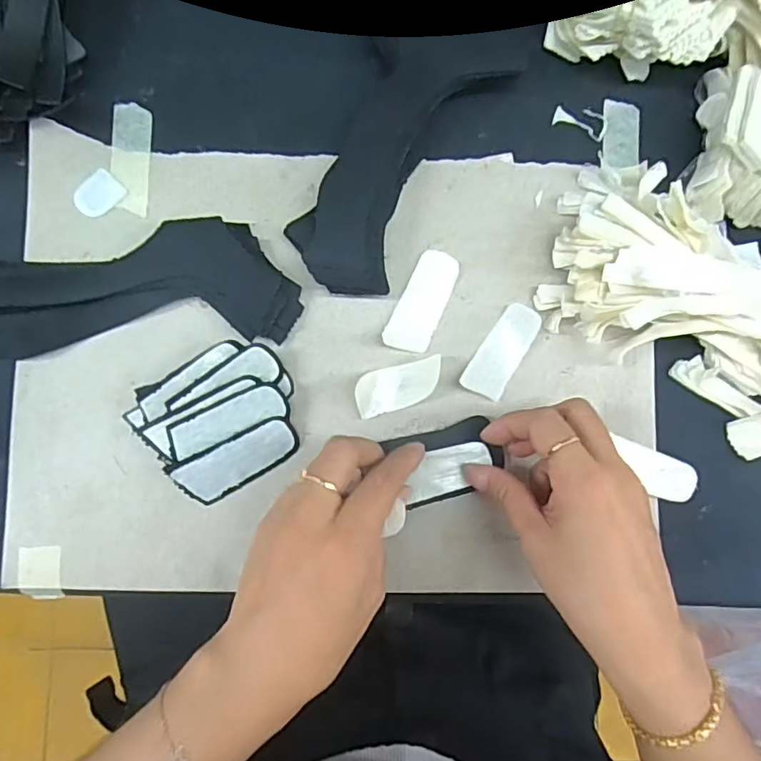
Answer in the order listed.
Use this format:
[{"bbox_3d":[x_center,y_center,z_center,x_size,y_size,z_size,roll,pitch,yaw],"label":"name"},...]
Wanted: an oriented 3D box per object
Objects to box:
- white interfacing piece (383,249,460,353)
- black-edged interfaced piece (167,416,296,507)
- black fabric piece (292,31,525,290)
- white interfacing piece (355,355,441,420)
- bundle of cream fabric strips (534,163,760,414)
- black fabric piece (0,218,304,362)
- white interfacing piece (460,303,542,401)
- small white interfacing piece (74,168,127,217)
[{"bbox_3d":[0.027,-0.049,0.355,0.027,0.008,0.067,25,83,0],"label":"white interfacing piece"},{"bbox_3d":[-0.083,0.047,0.336,0.073,0.005,0.031,-26,110,-6],"label":"black-edged interfaced piece"},{"bbox_3d":[0.011,-0.139,0.351,0.069,0.031,0.183,32,83,0],"label":"black fabric piece"},{"bbox_3d":[0.012,0.004,0.348,0.055,0.011,0.026,-15,85,-5],"label":"white interfacing piece"},{"bbox_3d":[0.214,-0.058,0.344,0.216,0.052,0.121,17,83,-1],"label":"bundle of cream fabric strips"},{"bbox_3d":[-0.147,-0.051,0.342,0.189,0.016,0.074,-8,84,-4],"label":"black fabric piece"},{"bbox_3d":[0.076,-0.018,0.353,0.026,0.012,0.062,34,83,1],"label":"white interfacing piece"},{"bbox_3d":[-0.177,-0.117,0.357,0.030,0.004,0.023,-42,88,-6],"label":"small white interfacing piece"}]

